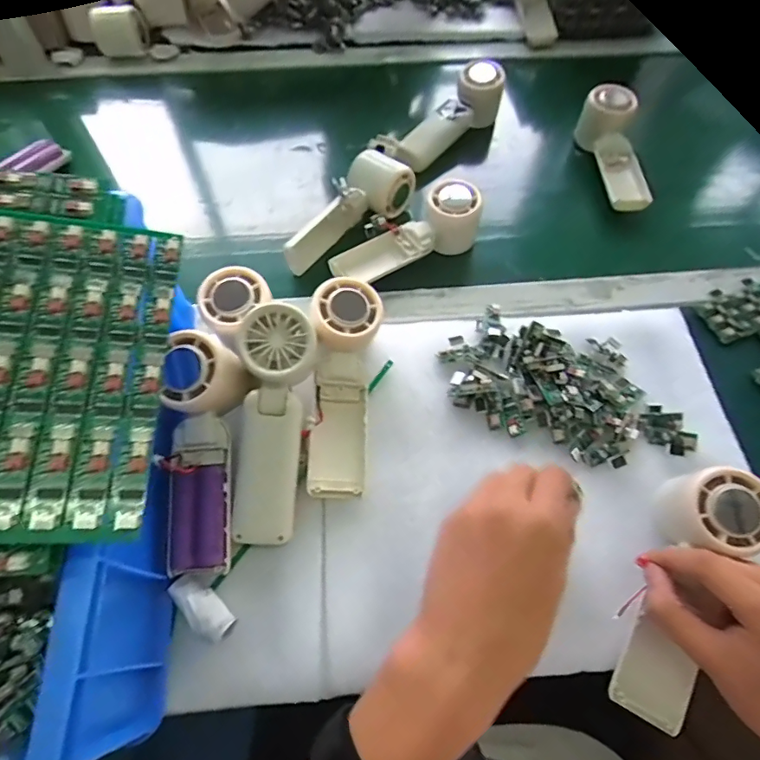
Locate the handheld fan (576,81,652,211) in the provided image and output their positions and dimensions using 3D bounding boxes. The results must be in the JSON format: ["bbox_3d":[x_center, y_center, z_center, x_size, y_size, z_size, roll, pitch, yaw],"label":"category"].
[{"bbox_3d":[0.275,-0.270,0.575,0.049,0.086,0.172,-1,58,-1],"label":"handheld fan"}]

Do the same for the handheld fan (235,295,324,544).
[{"bbox_3d":[-0.075,0.030,0.356,0.053,0.050,0.165,5,91,3],"label":"handheld fan"}]

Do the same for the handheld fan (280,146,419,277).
[{"bbox_3d":[-0.038,-0.178,0.514,0.060,0.051,0.159,38,67,18],"label":"handheld fan"}]

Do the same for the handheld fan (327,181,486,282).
[{"bbox_3d":[0.030,-0.143,0.507,0.157,0.058,0.065,-23,59,9],"label":"handheld fan"}]

